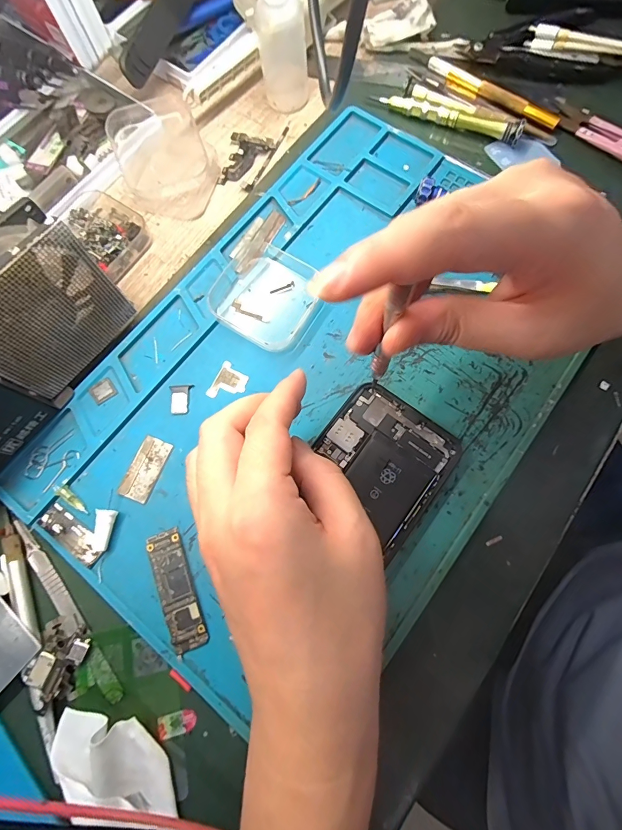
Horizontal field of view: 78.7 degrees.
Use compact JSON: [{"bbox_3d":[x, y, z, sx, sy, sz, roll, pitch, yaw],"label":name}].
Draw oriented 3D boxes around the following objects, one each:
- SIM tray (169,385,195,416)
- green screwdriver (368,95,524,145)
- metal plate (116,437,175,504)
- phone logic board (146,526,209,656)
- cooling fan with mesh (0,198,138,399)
[{"bbox_3d":[-0.083,-0.010,0.242,0.014,0.004,0.020,-5,76,0],"label":"SIM tray"},{"bbox_3d":[0.103,-0.231,0.289,0.115,0.013,0.011,24,78,7],"label":"green screwdriver"},{"bbox_3d":[-0.101,0.033,0.232,0.018,0.004,0.038,21,78,6],"label":"metal plate"},{"bbox_3d":[-0.075,0.097,0.212,0.019,0.005,0.064,-22,77,-4],"label":"phone logic board"},{"bbox_3d":[-0.151,-0.059,0.215,0.029,0.084,0.079,35,80,9],"label":"cooling fan with mesh"}]

